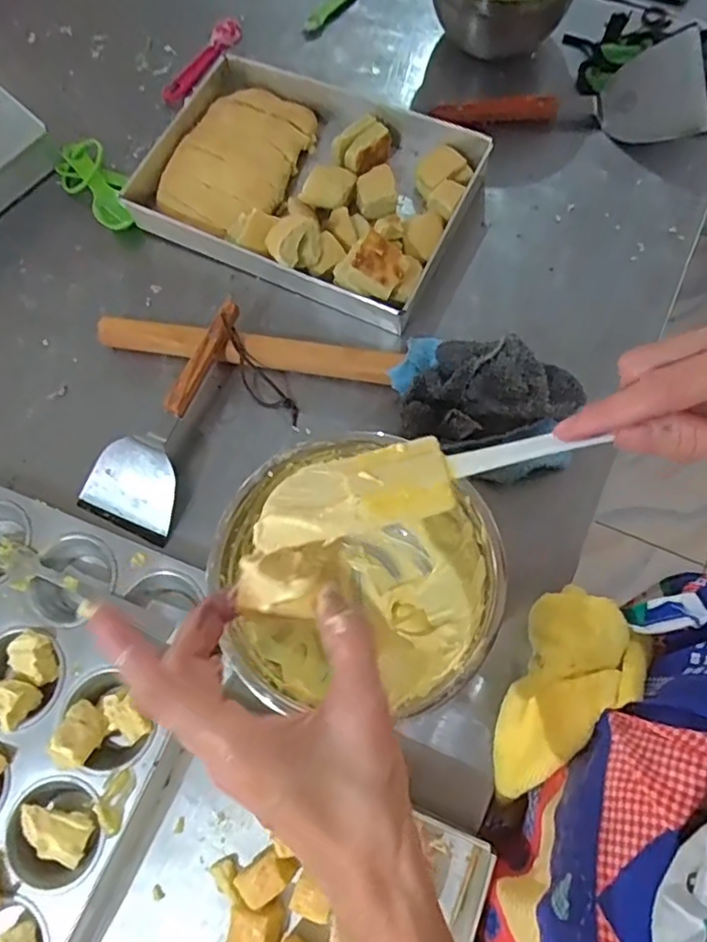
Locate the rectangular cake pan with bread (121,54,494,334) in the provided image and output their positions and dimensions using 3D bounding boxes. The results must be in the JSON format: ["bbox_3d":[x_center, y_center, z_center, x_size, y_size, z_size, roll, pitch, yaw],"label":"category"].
[{"bbox_3d":[-0.051,-0.288,0.599,0.314,0.060,0.212,25,74,9],"label":"rectangular cake pan with bread"}]

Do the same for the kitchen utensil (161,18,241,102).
[{"bbox_3d":[-0.174,-0.472,0.690,0.027,0.018,0.127,30,75,11],"label":"kitchen utensil"}]

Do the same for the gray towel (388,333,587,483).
[{"bbox_3d":[0.109,-0.060,0.510,0.159,0.079,0.110,16,73,11],"label":"gray towel"}]

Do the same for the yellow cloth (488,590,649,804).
[{"bbox_3d":[0.134,0.160,0.402,0.070,0.058,0.156,23,109,9],"label":"yellow cloth"}]

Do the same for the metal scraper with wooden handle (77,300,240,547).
[{"bbox_3d":[-0.160,-0.052,0.535,0.086,0.041,0.214,23,74,11],"label":"metal scraper with wooden handle"}]

